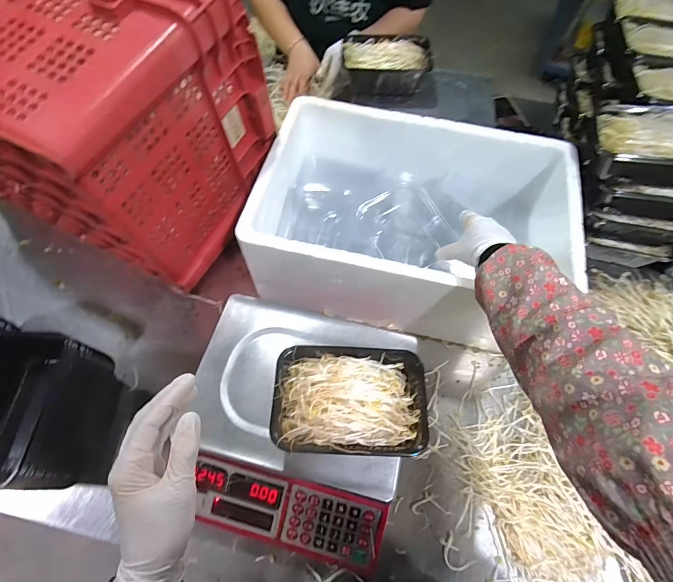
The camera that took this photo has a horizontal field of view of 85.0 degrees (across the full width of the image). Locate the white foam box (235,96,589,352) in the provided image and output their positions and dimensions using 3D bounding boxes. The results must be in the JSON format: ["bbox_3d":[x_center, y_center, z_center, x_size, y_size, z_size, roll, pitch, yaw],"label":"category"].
[{"bbox_3d":[0.125,-0.112,0.629,0.461,0.197,0.309,13,64,7],"label":"white foam box"}]

